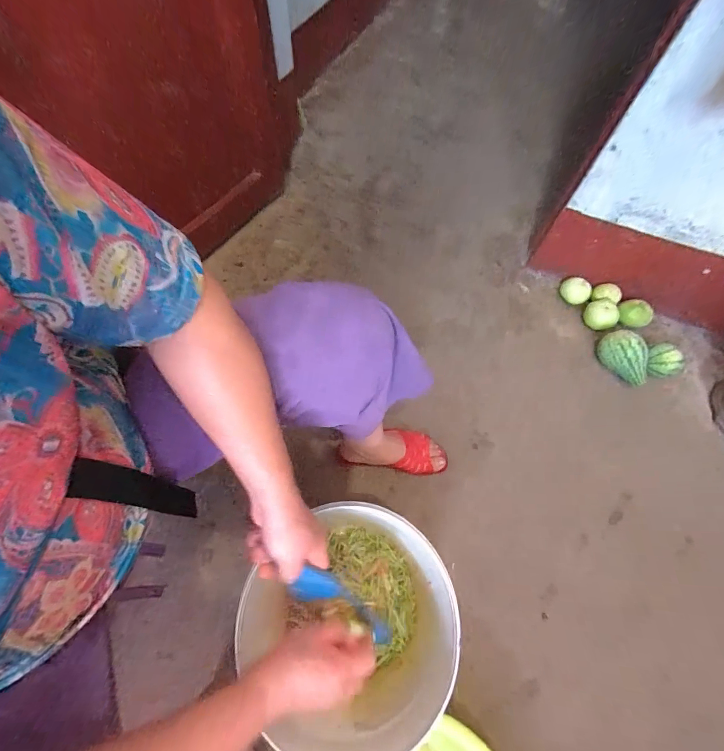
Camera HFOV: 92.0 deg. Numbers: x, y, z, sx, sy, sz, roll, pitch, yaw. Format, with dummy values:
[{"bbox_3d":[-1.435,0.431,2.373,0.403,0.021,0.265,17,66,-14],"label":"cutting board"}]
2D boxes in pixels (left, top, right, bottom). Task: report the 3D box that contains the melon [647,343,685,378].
[{"bbox_3d":[0.716,-0.037,0.834,0.078,0.059,0.062,18,66,6],"label":"melon"}]

